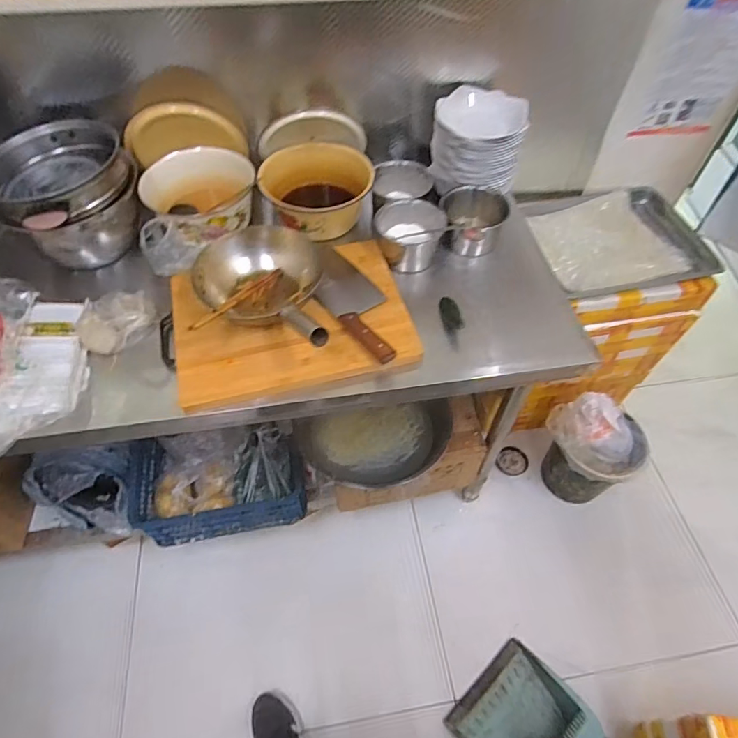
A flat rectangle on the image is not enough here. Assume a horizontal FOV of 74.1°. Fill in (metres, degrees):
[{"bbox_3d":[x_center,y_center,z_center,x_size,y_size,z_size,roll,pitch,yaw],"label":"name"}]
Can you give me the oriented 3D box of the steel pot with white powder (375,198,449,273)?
[{"bbox_3d":[0.074,-0.268,0.962,0.115,0.117,0.109,1,55,-1],"label":"steel pot with white powder"}]

